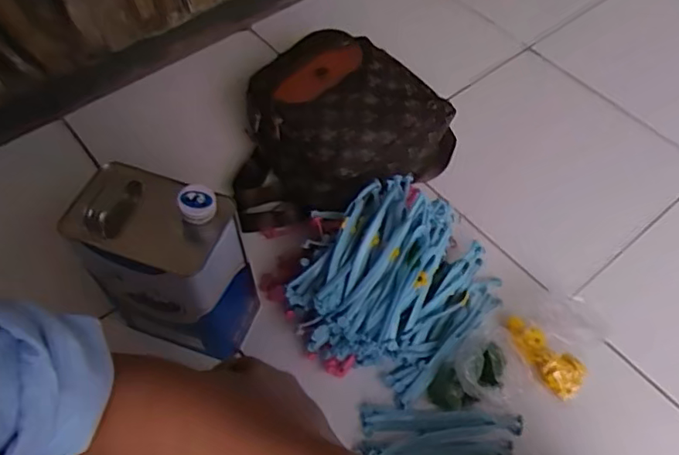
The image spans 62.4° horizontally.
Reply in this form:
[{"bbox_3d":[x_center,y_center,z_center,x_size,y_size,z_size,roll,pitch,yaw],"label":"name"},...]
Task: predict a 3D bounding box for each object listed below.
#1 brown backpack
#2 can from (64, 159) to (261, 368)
[{"bbox_3d":[-0.015,-0.138,0.864,0.277,0.168,0.332,34,62,20],"label":"brown backpack"},{"bbox_3d":[-0.204,0.036,0.668,0.171,0.231,0.106,14,57,8],"label":"can"}]

